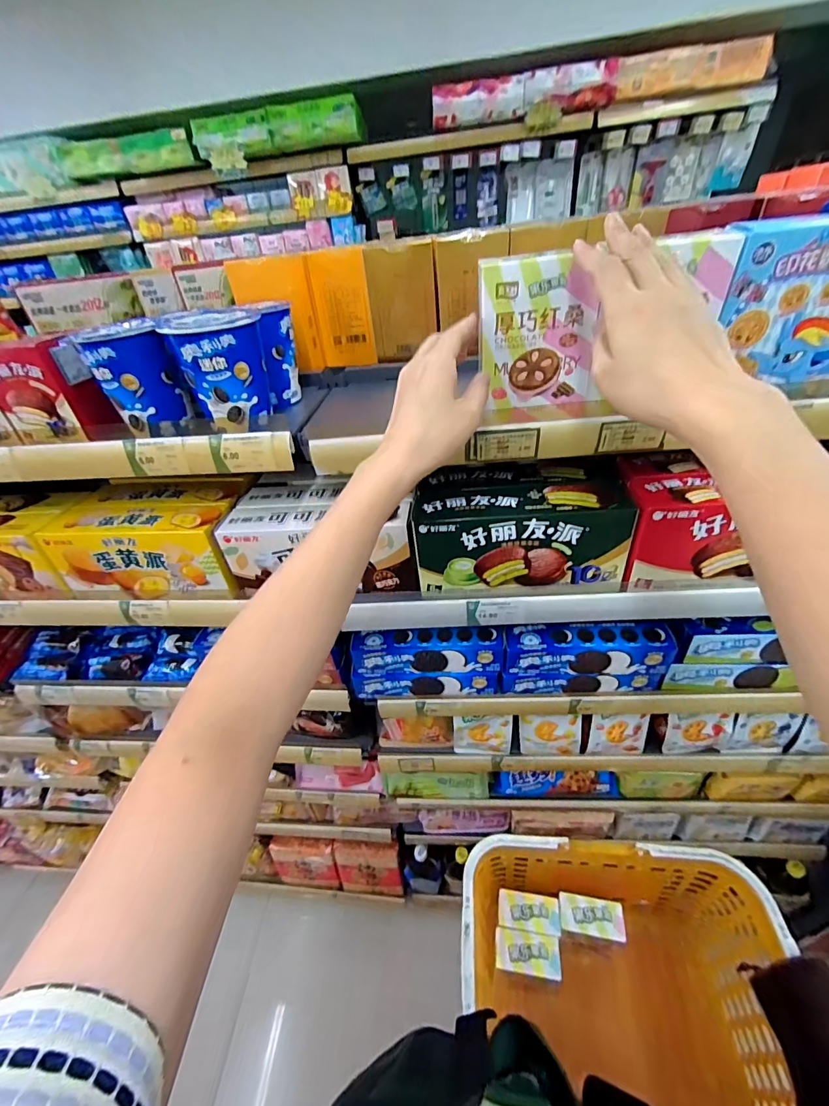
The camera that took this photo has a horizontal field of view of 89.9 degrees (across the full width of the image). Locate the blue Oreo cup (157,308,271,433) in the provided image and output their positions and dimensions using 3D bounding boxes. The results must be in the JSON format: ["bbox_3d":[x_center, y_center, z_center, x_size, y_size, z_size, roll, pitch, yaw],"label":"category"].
[{"bbox_3d":[-0.197,-0.189,0.436,0.088,0.103,0.077,-19,39,-16],"label":"blue Oreo cup"}]

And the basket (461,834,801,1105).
[{"bbox_3d":[0.291,0.639,0.633,0.420,0.261,0.268,0,37,9],"label":"basket"}]

